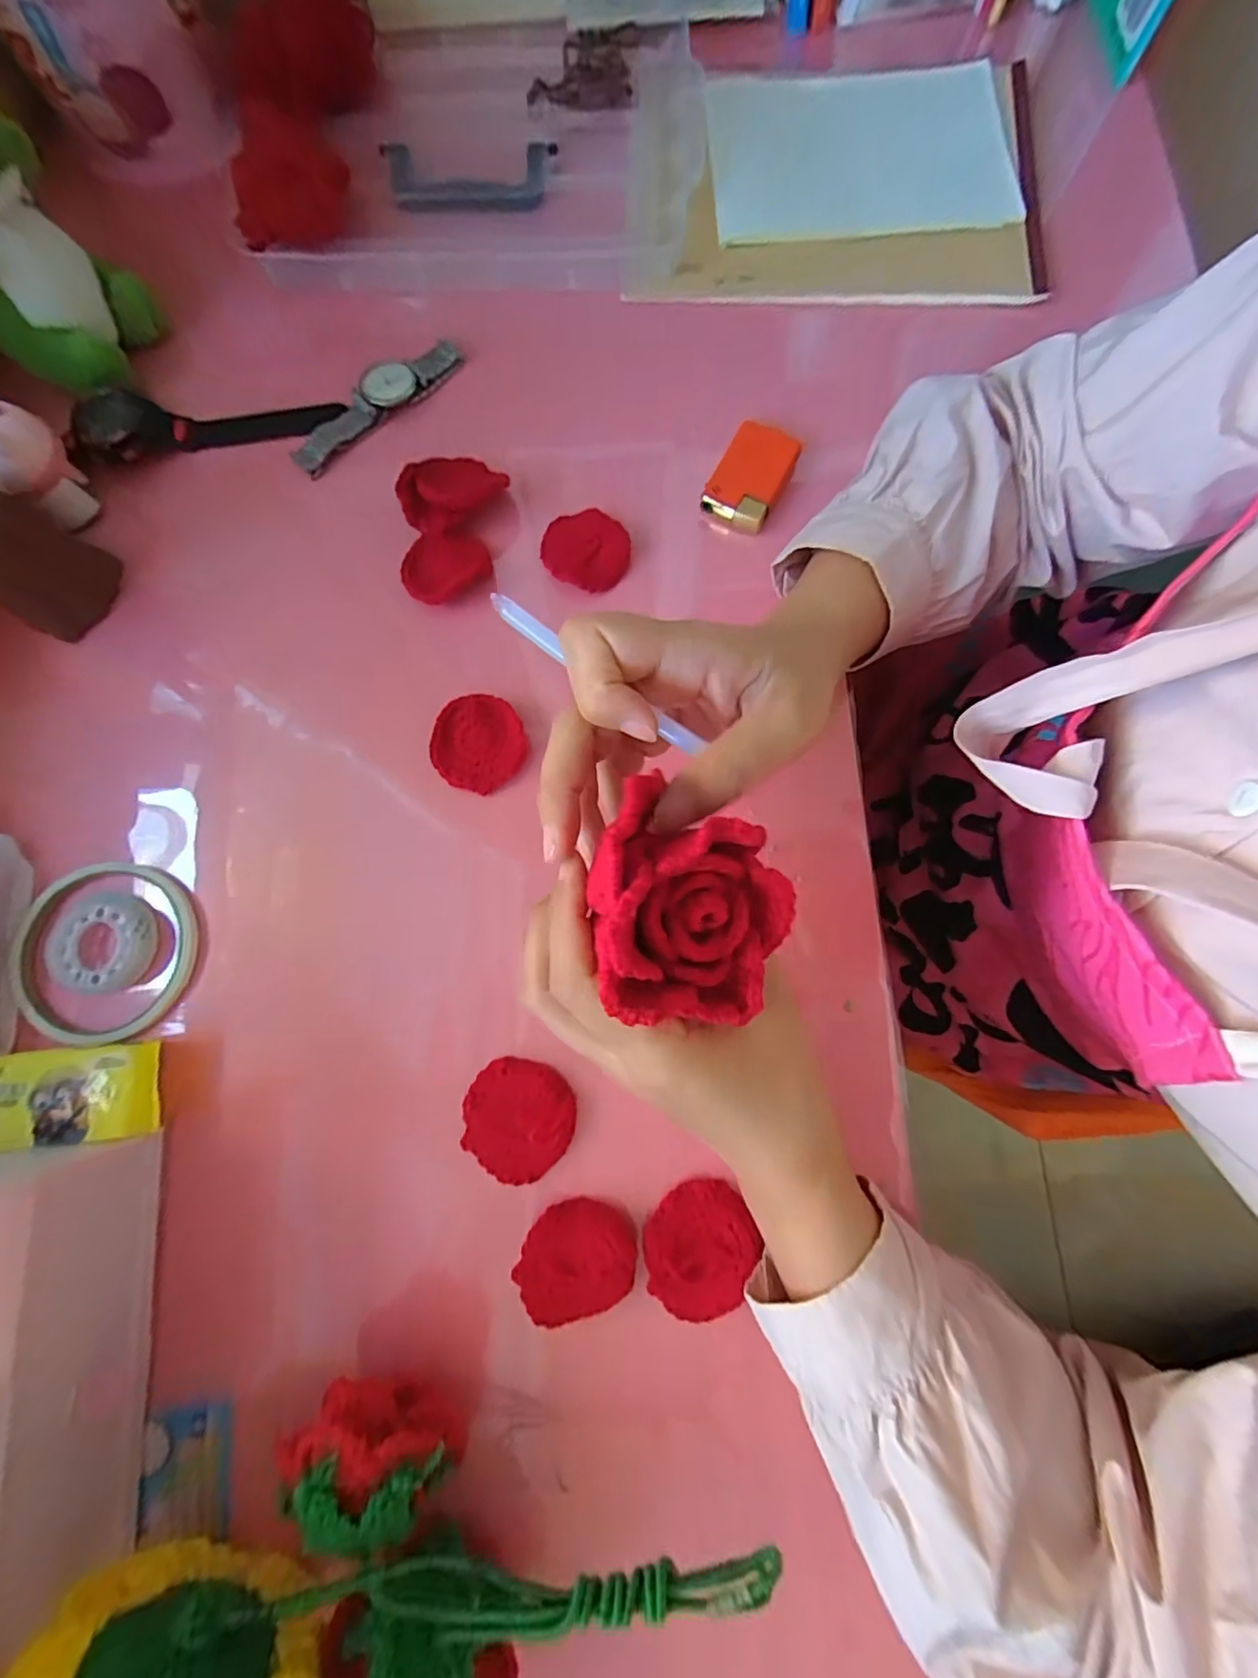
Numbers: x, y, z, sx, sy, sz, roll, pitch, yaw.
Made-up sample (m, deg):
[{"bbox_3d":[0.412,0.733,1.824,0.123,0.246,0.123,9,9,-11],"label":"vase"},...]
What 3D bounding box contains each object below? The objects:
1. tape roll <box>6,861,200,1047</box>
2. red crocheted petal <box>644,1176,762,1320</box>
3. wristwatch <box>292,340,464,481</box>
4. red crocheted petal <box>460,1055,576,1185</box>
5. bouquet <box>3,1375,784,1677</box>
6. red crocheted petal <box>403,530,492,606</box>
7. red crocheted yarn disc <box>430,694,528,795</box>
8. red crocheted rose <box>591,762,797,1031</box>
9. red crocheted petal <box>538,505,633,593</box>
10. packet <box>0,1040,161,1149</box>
[{"bbox_3d":[-0.264,0.056,0.292,0.088,0.013,0.088,0,80,1],"label":"tape roll"},{"bbox_3d":[0.031,0.185,0.260,0.047,0.010,0.055,17,81,4],"label":"red crocheted petal"},{"bbox_3d":[-0.151,-0.259,0.346,0.115,0.020,0.025,-41,81,-6],"label":"wristwatch"},{"bbox_3d":[-0.052,0.130,0.270,0.051,0.011,0.051,0,80,1],"label":"red crocheted petal"},{"bbox_3d":[-0.079,0.266,0.212,0.251,0.097,0.112,-2,79,-12],"label":"bouquet"},{"bbox_3d":[-0.103,-0.153,0.324,0.048,0.011,0.037,-34,81,-5],"label":"red crocheted petal"},{"bbox_3d":[-0.078,-0.050,0.304,0.048,0.008,0.049,0,80,1],"label":"red crocheted yarn disc"},{"bbox_3d":[0.014,0.024,0.192,0.074,0.044,0.065,29,79,-34],"label":"red crocheted rose"},{"bbox_3d":[-0.024,-0.163,0.326,0.049,0.008,0.046,0,80,1],"label":"red crocheted petal"},{"bbox_3d":[-0.263,0.118,0.269,0.085,0.019,0.040,-6,80,0],"label":"packet"}]

